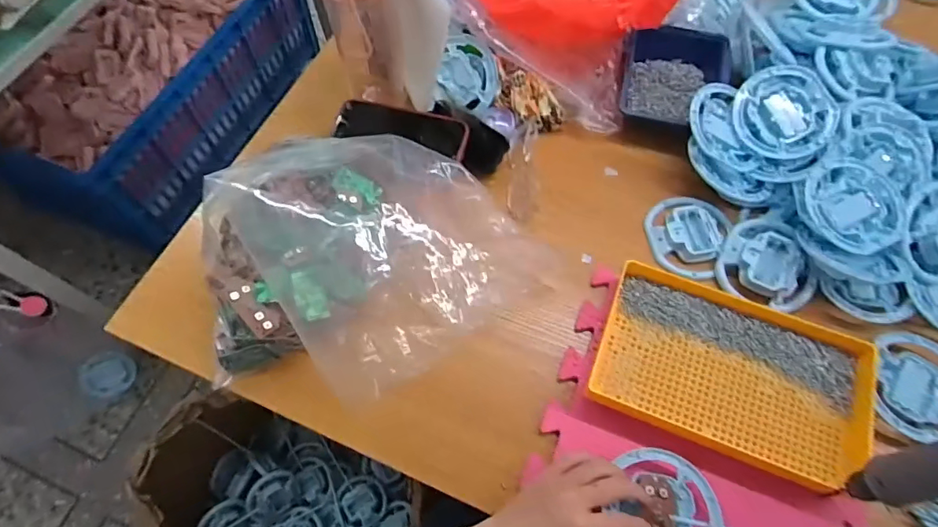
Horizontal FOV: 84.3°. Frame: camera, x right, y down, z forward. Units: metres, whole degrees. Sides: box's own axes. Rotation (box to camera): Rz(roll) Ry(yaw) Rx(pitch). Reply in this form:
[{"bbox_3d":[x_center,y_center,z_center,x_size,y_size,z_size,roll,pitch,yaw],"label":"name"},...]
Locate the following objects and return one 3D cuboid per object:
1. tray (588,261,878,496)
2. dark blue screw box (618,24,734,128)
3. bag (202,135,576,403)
[{"bbox_3d":[0.257,0.110,0.511,0.258,0.037,0.156,19,66,9],"label":"tray"},{"bbox_3d":[0.260,-0.238,0.666,0.128,0.055,0.137,11,64,5],"label":"dark blue screw box"},{"bbox_3d":[-0.100,-0.021,0.536,0.337,0.085,0.257,-25,66,-11],"label":"bag"}]

